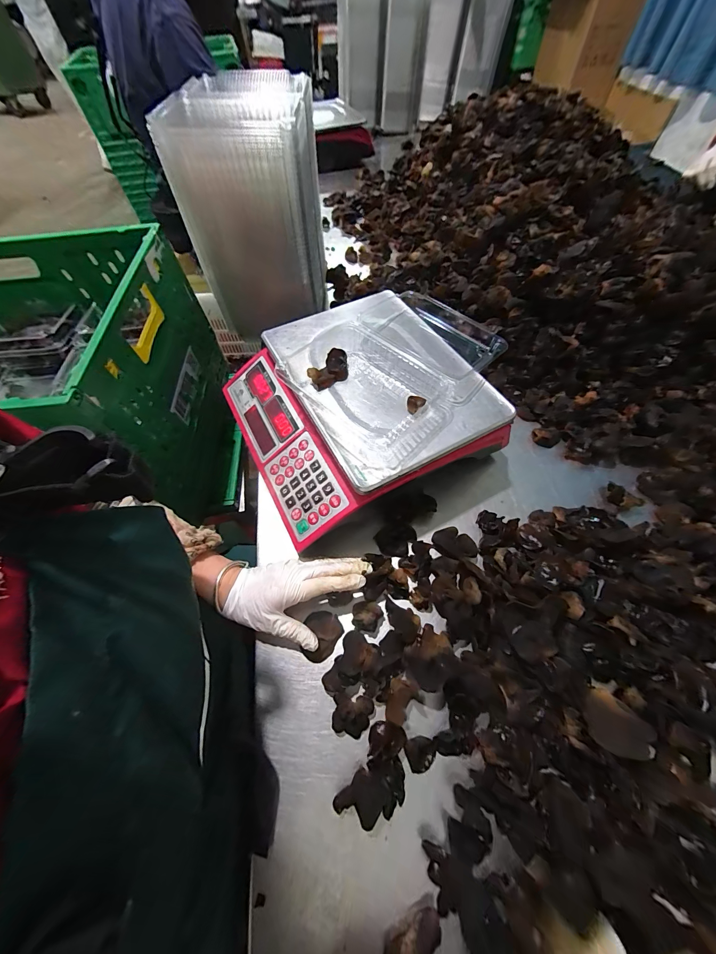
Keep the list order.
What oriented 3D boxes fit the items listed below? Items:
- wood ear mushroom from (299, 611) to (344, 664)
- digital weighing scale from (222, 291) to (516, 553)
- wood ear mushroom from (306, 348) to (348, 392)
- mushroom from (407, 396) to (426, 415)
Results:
[{"bbox_3d":[-0.042,0.175,0.342,0.041,0.015,0.050,27,65,16],"label":"wood ear mushroom"},{"bbox_3d":[-0.004,-0.094,0.434,0.306,0.099,0.311,-27,63,-13],"label":"digital weighing scale"},{"bbox_3d":[-0.034,-0.136,0.394,0.032,0.019,0.063,35,67,20],"label":"wood ear mushroom"},{"bbox_3d":[0.068,-0.089,0.372,0.023,0.012,0.016,-38,66,-18],"label":"mushroom"}]

